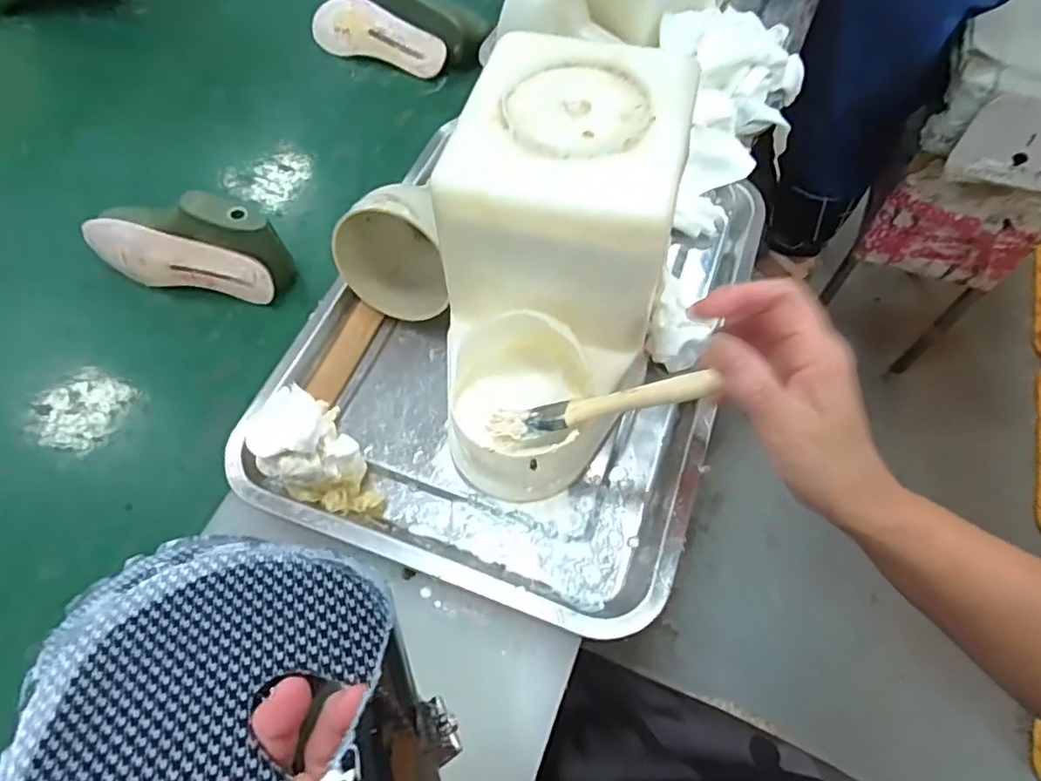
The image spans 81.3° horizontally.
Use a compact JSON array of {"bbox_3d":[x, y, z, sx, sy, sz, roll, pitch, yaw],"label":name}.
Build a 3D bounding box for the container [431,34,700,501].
[{"bbox_3d":[0.022,-0.071,0.373,0.131,0.154,0.238,11,61,7],"label":"container"}]

